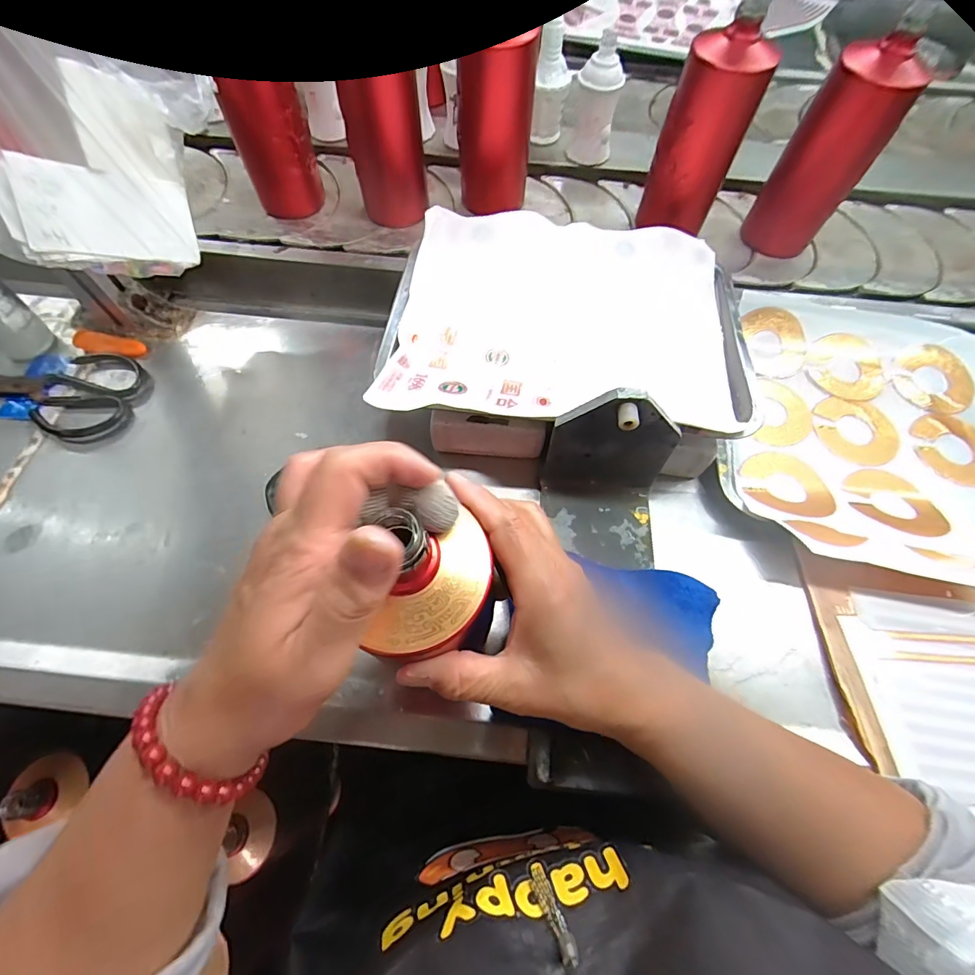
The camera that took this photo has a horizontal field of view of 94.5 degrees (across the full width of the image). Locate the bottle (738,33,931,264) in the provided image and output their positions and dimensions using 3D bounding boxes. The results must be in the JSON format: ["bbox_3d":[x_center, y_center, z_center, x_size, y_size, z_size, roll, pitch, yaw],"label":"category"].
[{"bbox_3d":[0.367,-0.355,0.494,0.084,0.186,0.084,32,68,11],"label":"bottle"}]

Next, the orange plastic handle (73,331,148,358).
[{"bbox_3d":[-0.422,-0.160,0.502,0.070,0.016,0.021,11,66,2],"label":"orange plastic handle"}]

